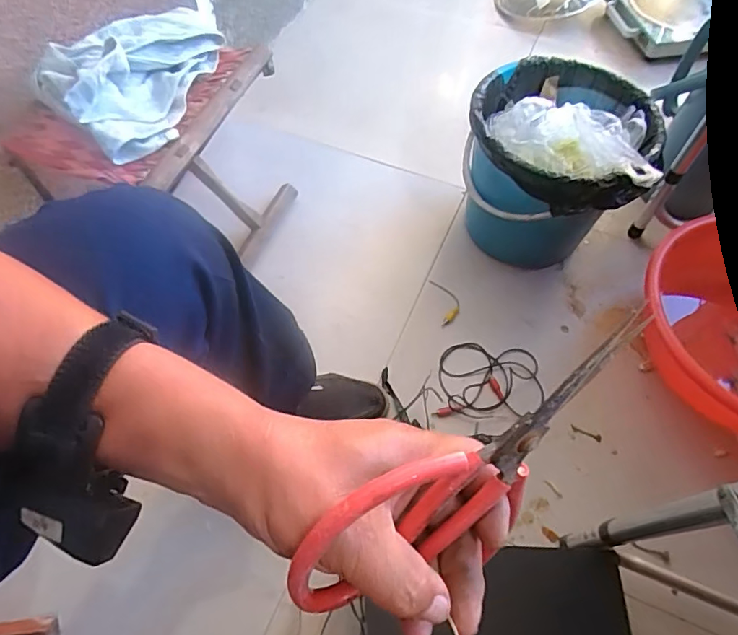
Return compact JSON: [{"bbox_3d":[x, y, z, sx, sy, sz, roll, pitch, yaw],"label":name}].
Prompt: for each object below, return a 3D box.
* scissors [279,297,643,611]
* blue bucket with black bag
[{"bbox_3d":[0.045,0.074,0.232,0.176,0.086,0.015,-34,45,-4],"label":"scissors"},{"bbox_3d":[0.288,-0.232,0.844,0.266,0.261,0.266,13,60,7],"label":"blue bucket with black bag"}]

